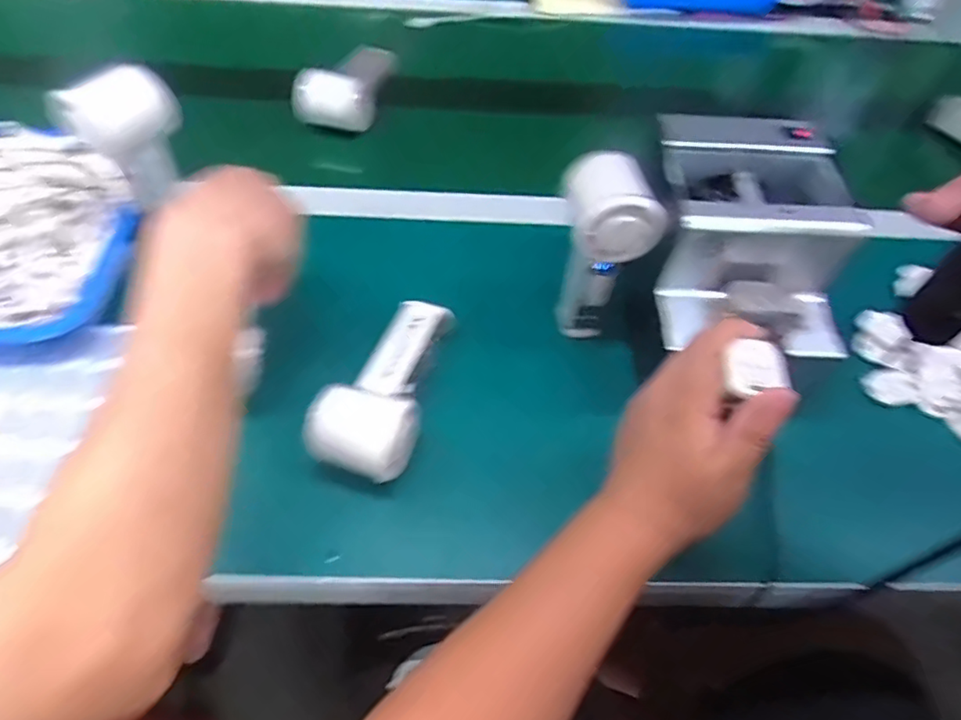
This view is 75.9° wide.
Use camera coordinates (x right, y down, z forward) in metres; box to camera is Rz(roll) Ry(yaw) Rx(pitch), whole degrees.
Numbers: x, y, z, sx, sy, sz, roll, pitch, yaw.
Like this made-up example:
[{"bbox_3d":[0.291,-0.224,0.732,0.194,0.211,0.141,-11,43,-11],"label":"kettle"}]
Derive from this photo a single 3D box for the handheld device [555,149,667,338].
[{"bbox_3d":[0.089,-0.078,0.479,0.058,0.148,0.061,1,52,-4],"label":"handheld device"}]

